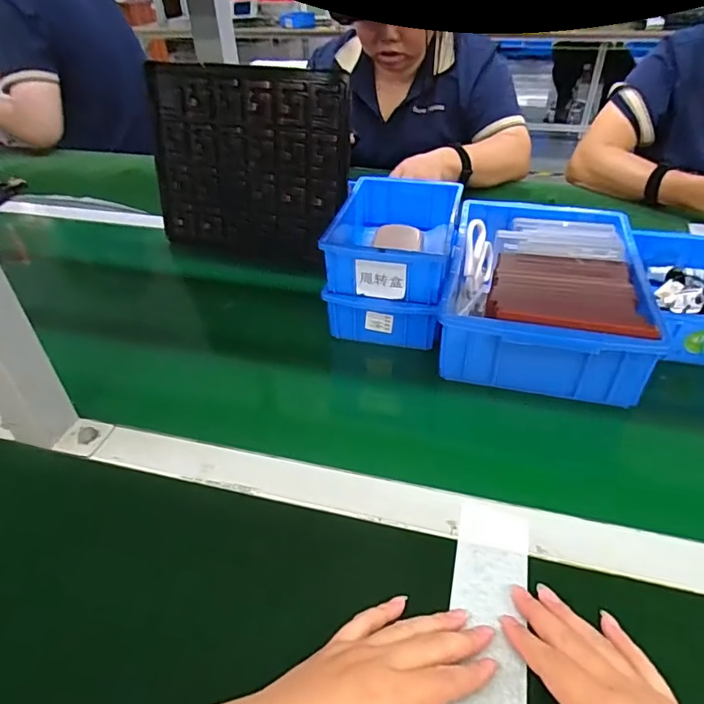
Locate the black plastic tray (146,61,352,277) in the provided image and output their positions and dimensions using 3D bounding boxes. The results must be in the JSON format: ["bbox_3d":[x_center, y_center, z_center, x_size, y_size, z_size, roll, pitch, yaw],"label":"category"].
[{"bbox_3d":[-0.148,-0.271,0.700,0.299,0.220,0.022,11,28,14],"label":"black plastic tray"}]

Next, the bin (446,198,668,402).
[{"bbox_3d":[0.218,-0.078,0.588,0.197,0.079,0.288,8,40,13],"label":"bin"}]

